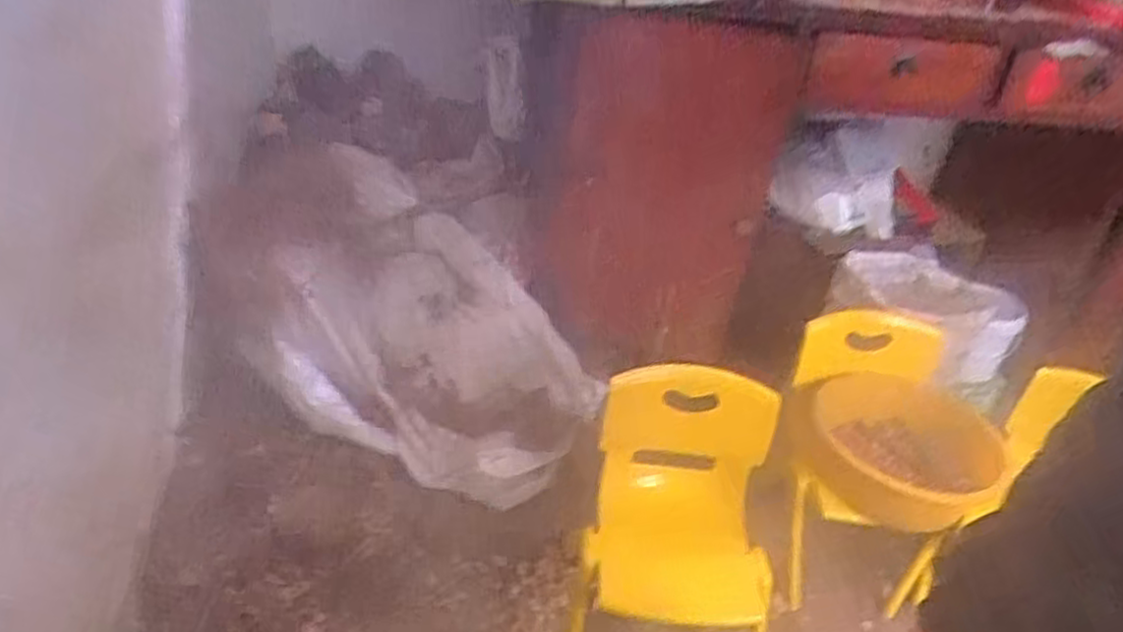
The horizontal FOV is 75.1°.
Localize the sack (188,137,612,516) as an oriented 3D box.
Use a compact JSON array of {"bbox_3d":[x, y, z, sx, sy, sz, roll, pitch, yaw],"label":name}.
[{"bbox_3d":[-0.268,0.002,1.486,0.668,0.469,0.486,15,36,11],"label":"sack"}]

